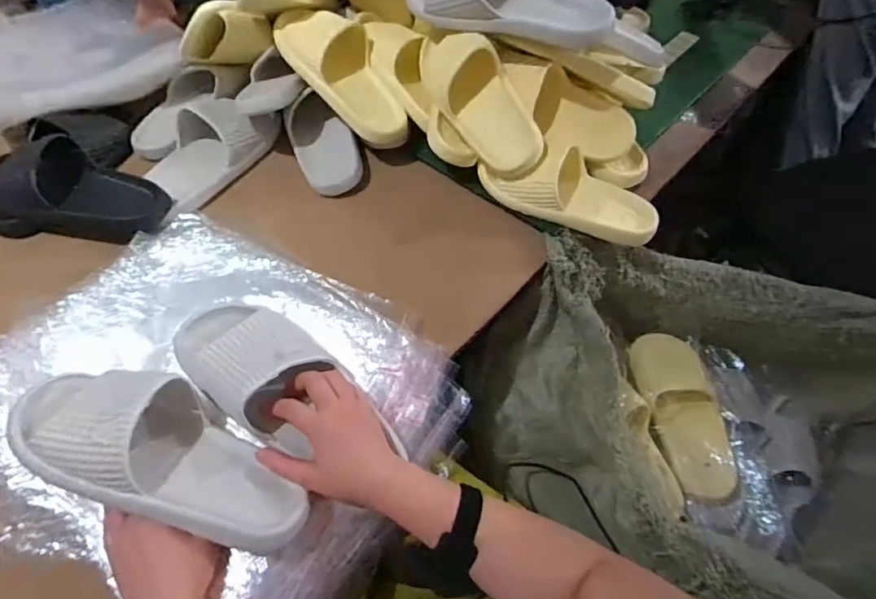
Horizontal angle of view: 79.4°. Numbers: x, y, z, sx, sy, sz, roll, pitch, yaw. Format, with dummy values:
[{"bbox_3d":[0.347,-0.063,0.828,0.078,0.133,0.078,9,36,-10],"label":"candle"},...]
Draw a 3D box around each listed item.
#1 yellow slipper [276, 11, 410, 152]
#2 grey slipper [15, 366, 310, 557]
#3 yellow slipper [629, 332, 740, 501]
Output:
[{"bbox_3d":[-0.137,-0.343,0.791,0.109,0.066,0.263,-36,87,-22],"label":"yellow slipper"},{"bbox_3d":[-0.256,0.143,0.493,0.280,0.069,0.114,27,59,1],"label":"grey slipper"},{"bbox_3d":[0.374,0.177,0.812,0.111,0.084,0.250,2,56,2],"label":"yellow slipper"}]

